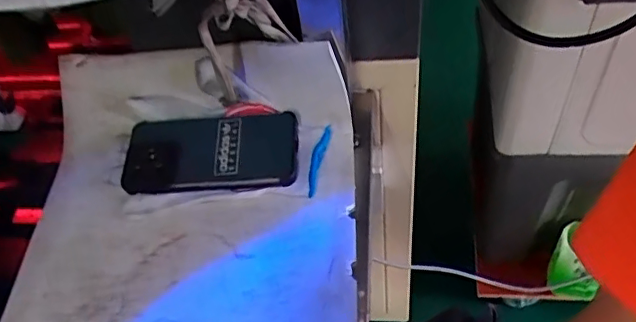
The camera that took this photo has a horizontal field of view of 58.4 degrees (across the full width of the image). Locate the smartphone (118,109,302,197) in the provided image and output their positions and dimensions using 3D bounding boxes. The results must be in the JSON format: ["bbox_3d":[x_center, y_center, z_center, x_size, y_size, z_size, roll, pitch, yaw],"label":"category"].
[{"bbox_3d":[-0.100,-0.006,0.538,0.159,0.020,0.078,-4,61,2],"label":"smartphone"}]

